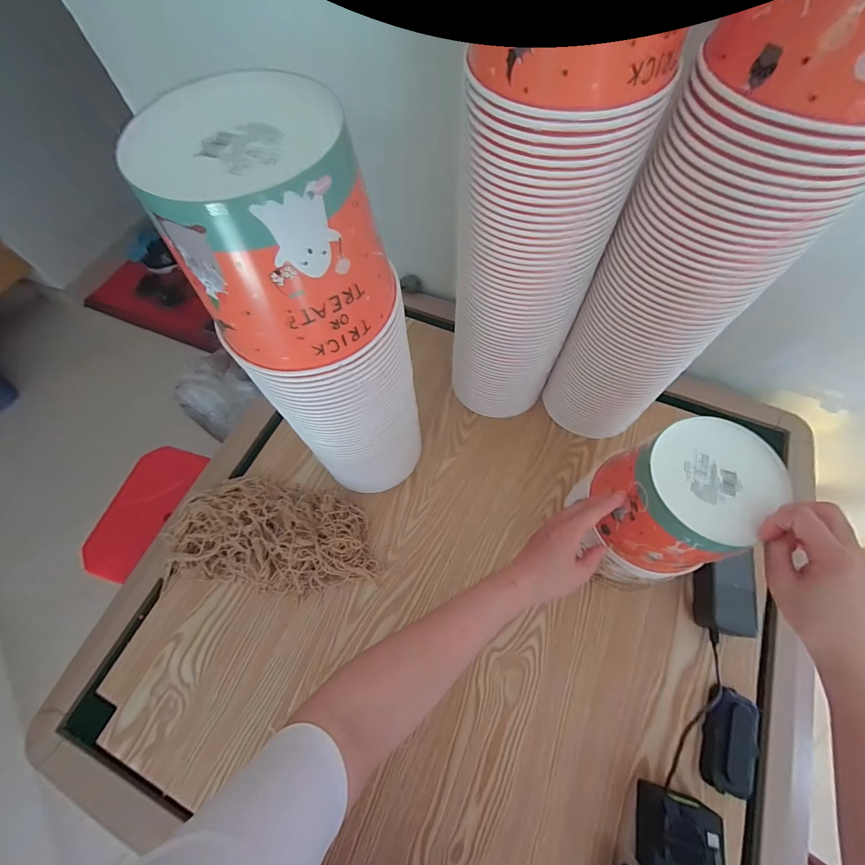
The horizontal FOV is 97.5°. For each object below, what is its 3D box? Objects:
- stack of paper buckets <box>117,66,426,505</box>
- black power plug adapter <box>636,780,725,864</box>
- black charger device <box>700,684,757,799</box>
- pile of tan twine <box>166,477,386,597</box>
[{"bbox_3d":[-0.104,-0.056,0.420,0.149,0.466,0.146,-8,65,-2],"label":"stack of paper buckets"},{"bbox_3d":[0.273,0.453,0.421,0.072,0.059,0.081,14,68,8],"label":"black power plug adapter"},{"bbox_3d":[0.363,0.374,0.462,0.058,0.029,0.105,15,68,9],"label":"black charger device"},{"bbox_3d":[-0.235,0.153,0.565,0.313,0.064,0.155,7,67,6],"label":"pile of tan twine"}]

